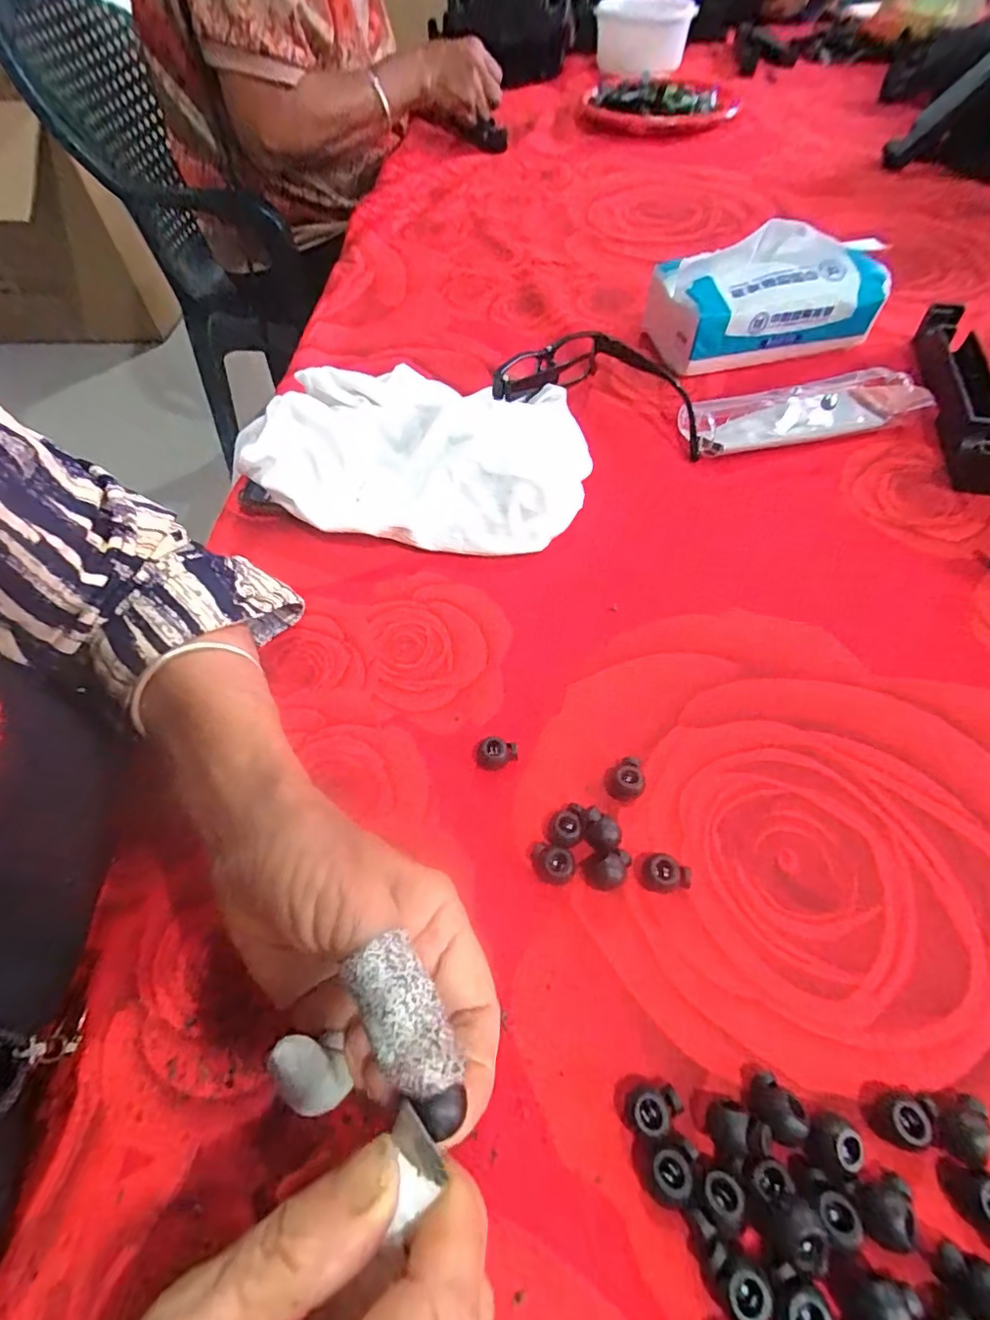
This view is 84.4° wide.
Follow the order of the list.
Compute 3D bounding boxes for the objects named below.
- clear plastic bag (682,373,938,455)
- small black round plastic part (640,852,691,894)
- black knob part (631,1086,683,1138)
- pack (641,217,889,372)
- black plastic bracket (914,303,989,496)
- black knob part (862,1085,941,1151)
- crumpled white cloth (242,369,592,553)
[{"bbox_3d":[0.220,-0.182,0.391,0.158,0.027,0.052,-12,56,-4],"label":"clear plastic bag"},{"bbox_3d":[0.072,0.091,0.229,0.020,0.012,0.013,18,59,15],"label":"small black round plastic part"},{"bbox_3d":[0.055,0.155,0.188,0.017,0.010,0.012,-11,56,-4],"label":"black knob part"},{"bbox_3d":[0.215,-0.296,0.437,0.165,0.081,0.089,-8,56,-2],"label":"pack"},{"bbox_3d":[0.333,-0.192,0.390,0.039,0.032,0.192,14,58,13],"label":"black plastic bracket"},{"bbox_3d":[0.136,0.154,0.183,0.019,0.010,0.016,13,58,12],"label":"black knob part"},{"bbox_3d":[-0.052,-0.148,0.378,0.226,0.043,0.165,4,57,6],"label":"crumpled white cloth"}]

